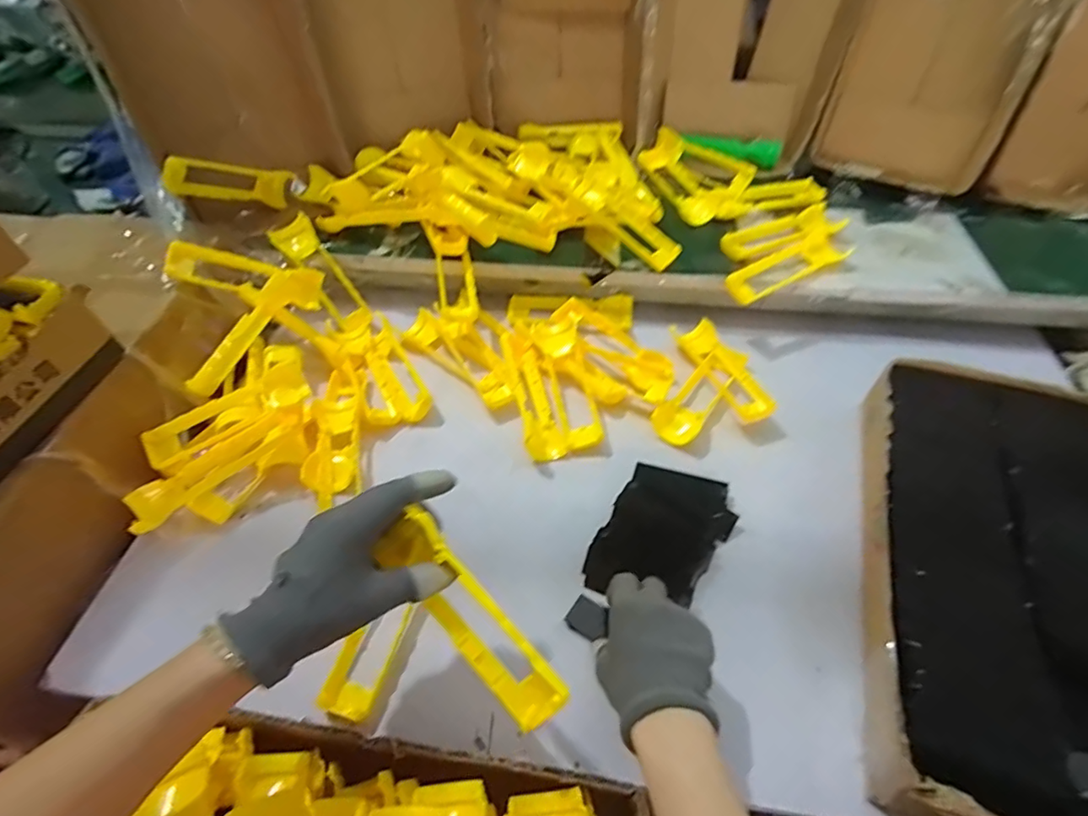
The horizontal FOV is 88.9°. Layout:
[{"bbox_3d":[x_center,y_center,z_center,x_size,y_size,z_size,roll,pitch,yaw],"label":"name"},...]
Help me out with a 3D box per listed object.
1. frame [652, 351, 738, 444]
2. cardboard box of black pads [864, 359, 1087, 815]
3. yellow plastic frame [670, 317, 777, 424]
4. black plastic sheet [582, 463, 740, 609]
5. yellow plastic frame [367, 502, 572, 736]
[{"bbox_3d":[0.178,-0.014,0.638,0.049,0.024,0.142,29,55,24],"label":"frame"},{"bbox_3d":[0.396,0.142,0.472,0.228,0.079,0.420,14,51,13],"label":"cardboard box of black pads"},{"bbox_3d":[0.215,-0.046,0.658,0.052,0.023,0.163,-16,50,-12],"label":"yellow plastic frame"},{"bbox_3d":[0.112,0.119,0.525,0.101,0.029,0.143,25,54,21],"label":"black plastic sheet"},{"bbox_3d":[-0.050,0.140,0.373,0.036,0.050,0.161,-35,76,-26],"label":"yellow plastic frame"}]

